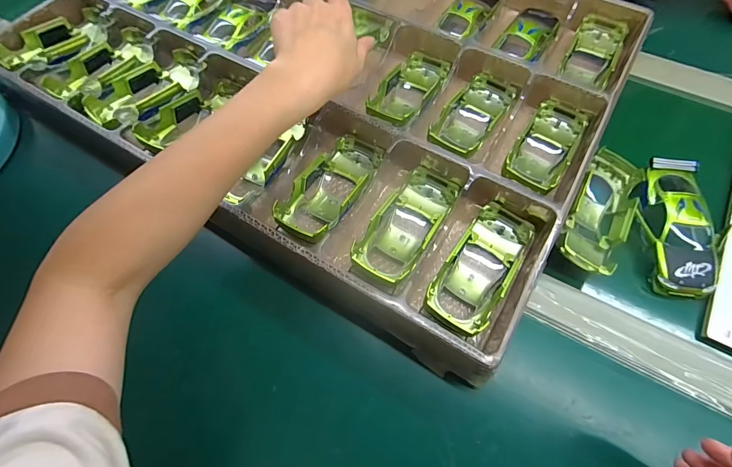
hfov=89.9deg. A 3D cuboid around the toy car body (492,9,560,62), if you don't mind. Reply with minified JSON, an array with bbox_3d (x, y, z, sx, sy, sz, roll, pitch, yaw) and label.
[{"bbox_3d":[0.195,-0.241,0.437,0.052,0.025,0.099,34,70,17],"label":"toy car body"}]

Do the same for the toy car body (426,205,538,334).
[{"bbox_3d":[0.101,0.028,0.318,0.053,0.031,0.126,31,69,16],"label":"toy car body"}]

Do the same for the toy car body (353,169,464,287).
[{"bbox_3d":[0.040,-0.010,0.340,0.053,0.027,0.125,30,69,15],"label":"toy car body"}]

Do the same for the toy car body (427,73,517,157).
[{"bbox_3d":[0.116,-0.130,0.399,0.049,0.031,0.110,33,70,17],"label":"toy car body"}]

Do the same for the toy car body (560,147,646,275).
[{"bbox_3d":[0.225,-0.020,0.352,0.050,0.036,0.135,29,69,15],"label":"toy car body"}]

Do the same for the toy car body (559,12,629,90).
[{"bbox_3d":[0.268,-0.213,0.432,0.055,0.029,0.093,27,68,14],"label":"toy car body"}]

